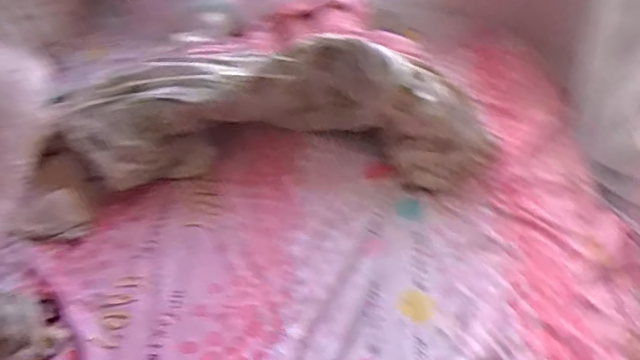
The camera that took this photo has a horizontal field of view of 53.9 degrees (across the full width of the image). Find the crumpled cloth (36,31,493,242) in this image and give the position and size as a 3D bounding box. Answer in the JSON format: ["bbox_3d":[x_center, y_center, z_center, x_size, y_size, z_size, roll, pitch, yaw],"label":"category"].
[{"bbox_3d":[-0.148,-0.164,1.620,1.120,0.279,0.464,-5,39,-11],"label":"crumpled cloth"}]

